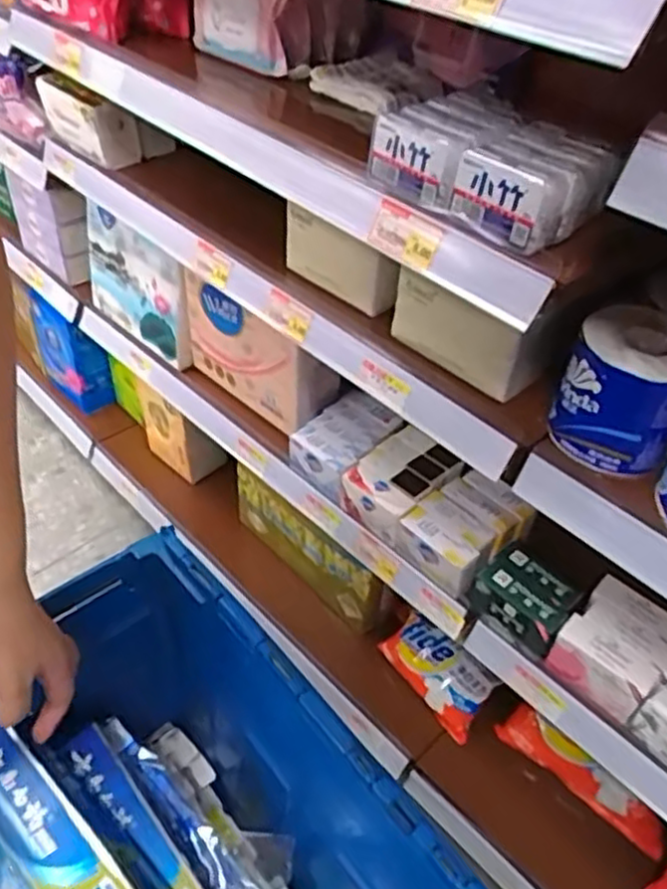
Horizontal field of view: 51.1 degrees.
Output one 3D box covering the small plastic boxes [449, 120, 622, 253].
[{"bbox_3d":[0.152,-0.196,0.525,0.103,0.047,0.093,-31,54,-30],"label":"small plastic boxes"}]

